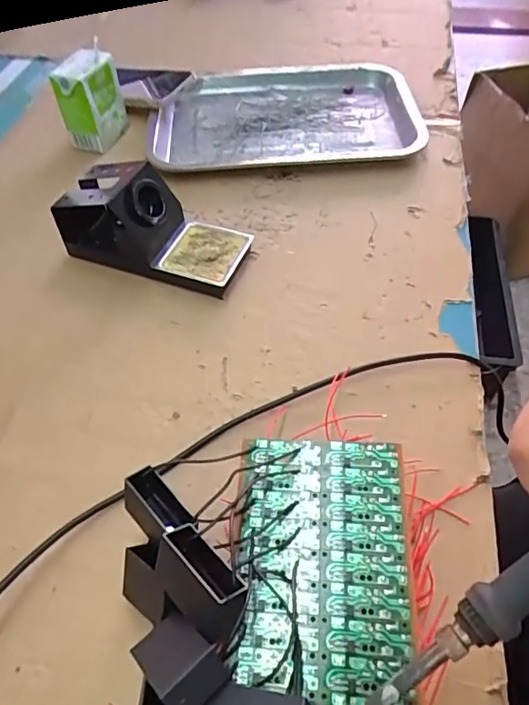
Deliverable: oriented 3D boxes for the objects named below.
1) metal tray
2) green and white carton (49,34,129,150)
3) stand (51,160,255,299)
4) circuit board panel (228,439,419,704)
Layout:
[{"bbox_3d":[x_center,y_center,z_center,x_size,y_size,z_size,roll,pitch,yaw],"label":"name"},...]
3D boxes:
[{"bbox_3d":[0.020,-0.282,0.620,0.298,0.031,0.218,-7,52,-2],"label":"metal tray"},{"bbox_3d":[-0.193,-0.283,0.578,0.047,0.092,0.061,14,55,13],"label":"green and white carton"},{"bbox_3d":[-0.099,-0.116,0.467,0.160,0.078,0.074,17,55,16],"label":"stand"},{"bbox_3d":[0.029,0.124,0.268,0.088,0.008,0.170,1,53,4],"label":"circuit board panel"}]

